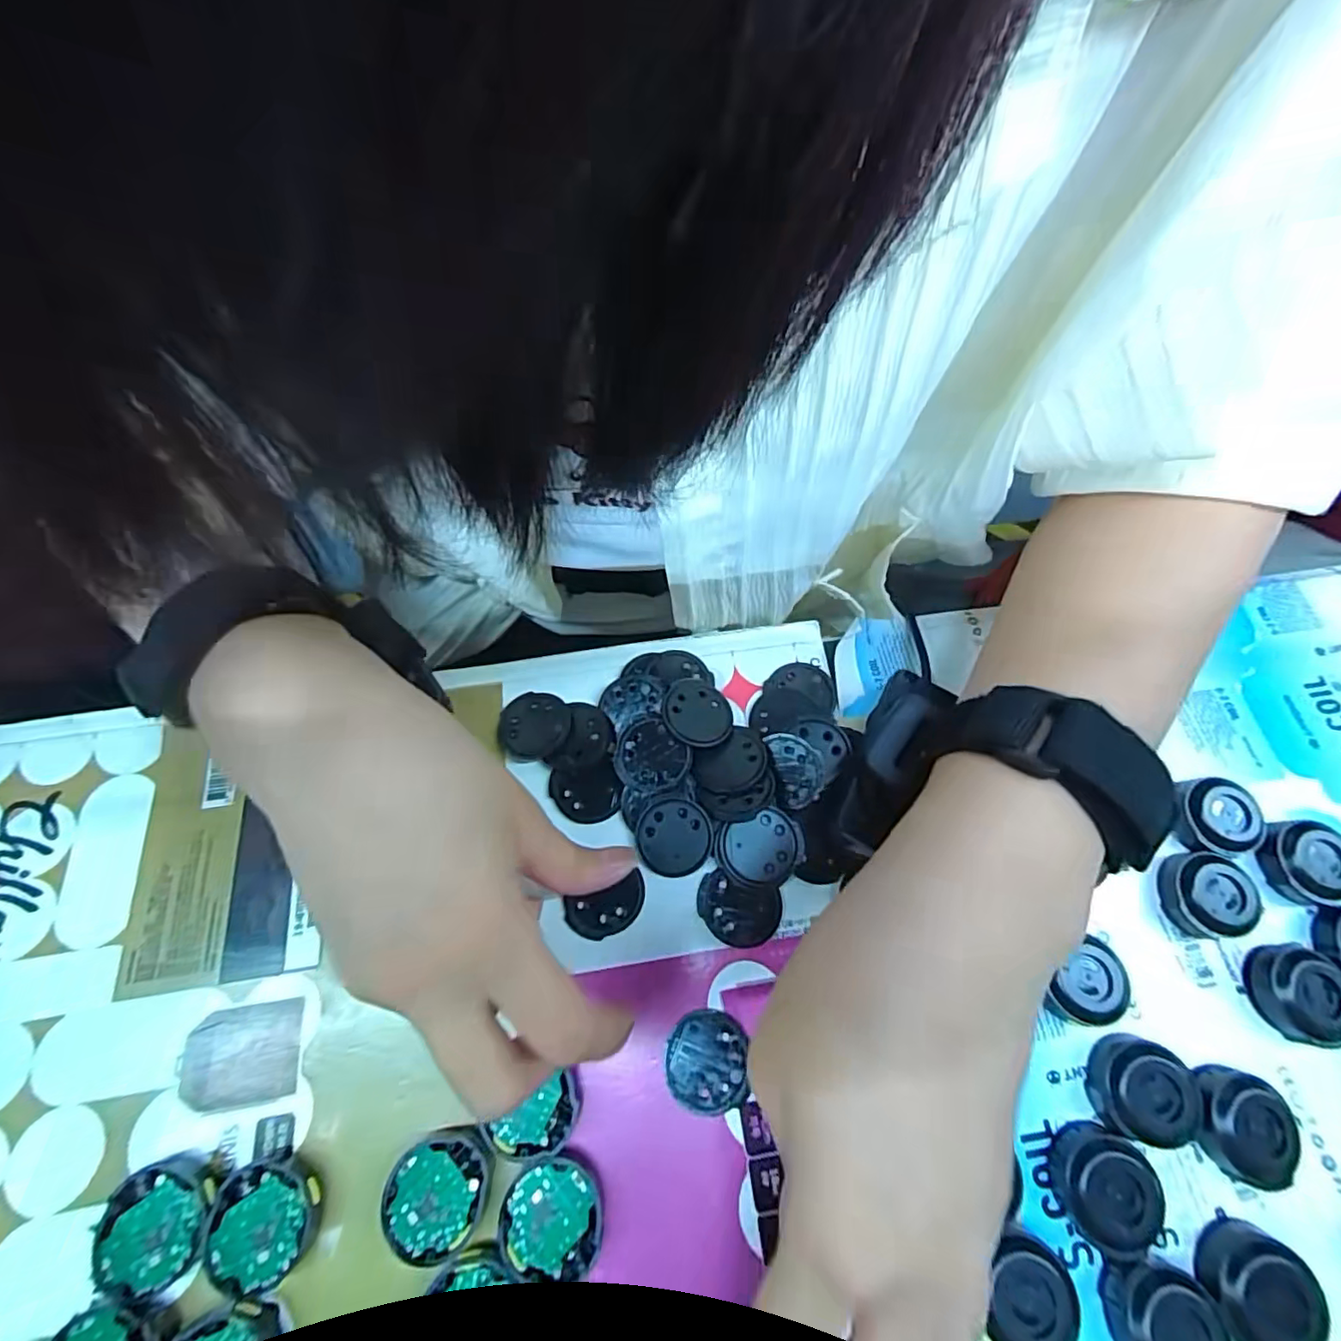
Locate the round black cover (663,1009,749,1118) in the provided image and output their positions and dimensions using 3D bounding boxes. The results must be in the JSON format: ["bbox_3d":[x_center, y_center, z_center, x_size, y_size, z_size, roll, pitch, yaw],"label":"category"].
[{"bbox_3d":[0.012,0.134,0.200,0.026,0.004,0.029,5,66,0],"label":"round black cover"}]

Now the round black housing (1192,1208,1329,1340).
[{"bbox_3d":[0.178,0.188,0.178,0.027,0.012,0.030,29,69,10],"label":"round black housing"}]

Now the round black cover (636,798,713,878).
[{"bbox_3d":[0.001,0.064,0.225,0.028,0.007,0.027,5,66,0],"label":"round black cover"}]

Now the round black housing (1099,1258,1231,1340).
[{"bbox_3d":[0.146,0.191,0.173,0.030,0.014,0.030,1,67,-2],"label":"round black housing"}]

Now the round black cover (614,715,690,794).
[{"bbox_3d":[-0.008,0.034,0.231,0.026,0.004,0.030,-40,73,-17],"label":"round black cover"}]

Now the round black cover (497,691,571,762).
[{"bbox_3d":[-0.056,0.022,0.240,0.028,0.004,0.029,1,67,-2],"label":"round black cover"}]

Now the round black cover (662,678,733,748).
[{"bbox_3d":[0.011,0.016,0.238,0.026,0.004,0.031,-36,72,-16],"label":"round black cover"}]

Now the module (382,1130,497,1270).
[{"bbox_3d":[-0.070,0.160,0.180,0.030,0.010,0.031,1,67,-2],"label":"module"}]

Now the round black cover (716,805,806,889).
[{"bbox_3d":[0.035,0.068,0.223,0.031,0.005,0.027,-29,84,-9],"label":"round black cover"}]

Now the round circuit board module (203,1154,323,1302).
[{"bbox_3d":[-0.121,0.165,0.177,0.030,0.010,0.030,1,67,-2],"label":"round circuit board module"}]

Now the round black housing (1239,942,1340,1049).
[{"bbox_3d":[0.226,0.115,0.210,0.027,0.016,0.033,11,67,3],"label":"round black housing"}]

